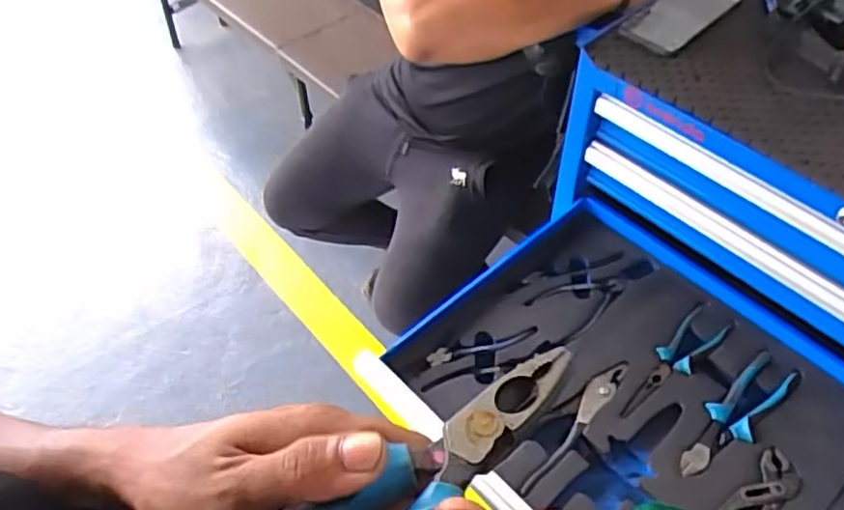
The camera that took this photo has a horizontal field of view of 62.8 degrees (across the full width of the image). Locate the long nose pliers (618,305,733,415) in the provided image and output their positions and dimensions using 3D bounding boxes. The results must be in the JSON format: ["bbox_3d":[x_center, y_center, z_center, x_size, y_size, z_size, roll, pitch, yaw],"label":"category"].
[{"bbox_3d":[0.292,0.122,0.808,0.193,0.022,0.048,-35,58,-24],"label":"long nose pliers"}]

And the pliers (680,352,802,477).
[{"bbox_3d":[0.346,0.177,0.763,0.191,0.021,0.052,-35,58,-24],"label":"pliers"}]

